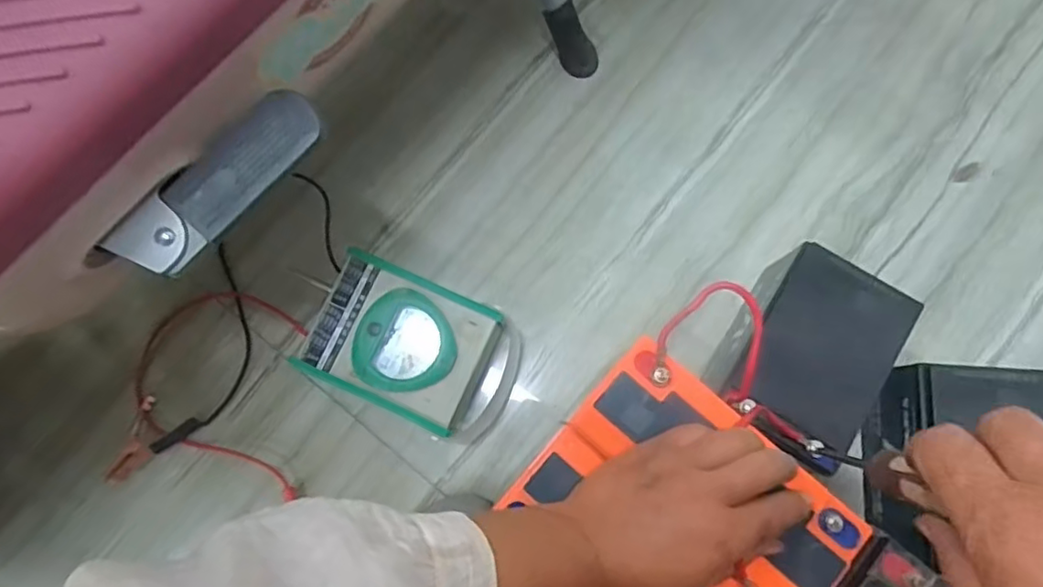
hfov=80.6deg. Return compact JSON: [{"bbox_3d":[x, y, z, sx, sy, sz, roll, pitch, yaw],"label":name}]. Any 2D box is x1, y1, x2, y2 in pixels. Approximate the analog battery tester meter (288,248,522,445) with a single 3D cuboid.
[{"bbox_3d":[-0.091,0.053,0.547,0.174,0.070,0.118,25,79,6],"label":"analog battery tester meter"}]

